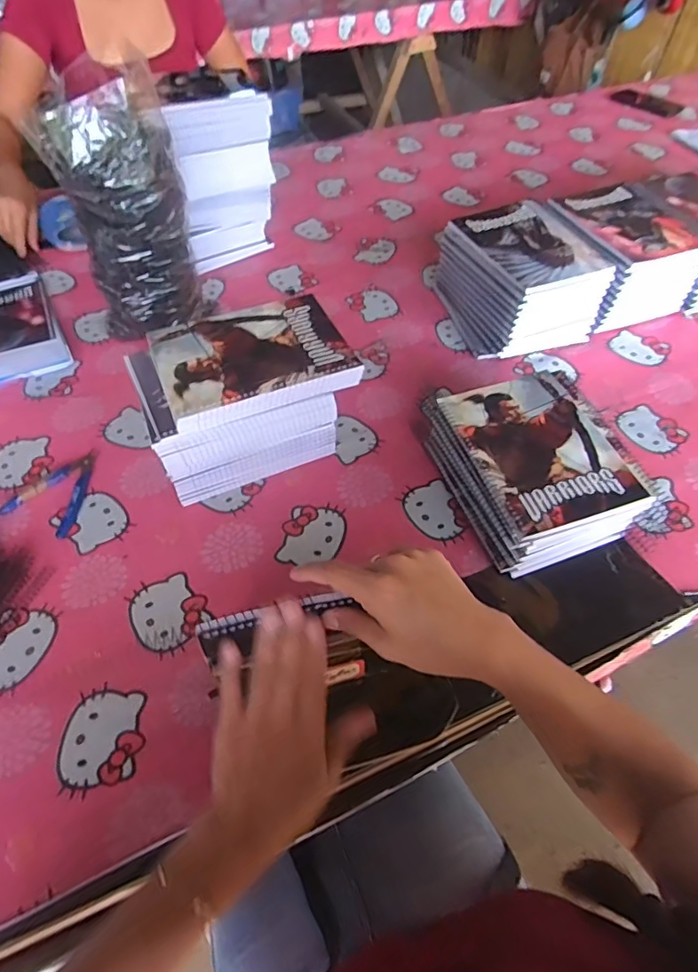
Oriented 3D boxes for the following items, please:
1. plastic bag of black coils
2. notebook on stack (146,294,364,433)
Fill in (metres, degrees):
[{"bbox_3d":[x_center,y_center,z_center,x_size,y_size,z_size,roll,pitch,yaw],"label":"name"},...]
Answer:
[{"bbox_3d":[-0.279,-0.340,0.704,0.152,0.324,0.116,-30,60,-21],"label":"plastic bag of black coils"},{"bbox_3d":[-0.103,-0.141,0.582,0.197,0.018,0.149,-21,57,-15],"label":"notebook on stack"}]

